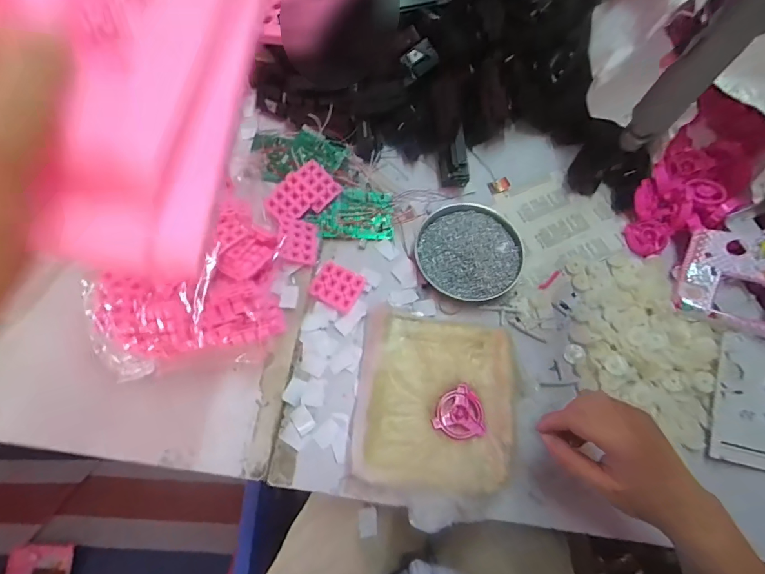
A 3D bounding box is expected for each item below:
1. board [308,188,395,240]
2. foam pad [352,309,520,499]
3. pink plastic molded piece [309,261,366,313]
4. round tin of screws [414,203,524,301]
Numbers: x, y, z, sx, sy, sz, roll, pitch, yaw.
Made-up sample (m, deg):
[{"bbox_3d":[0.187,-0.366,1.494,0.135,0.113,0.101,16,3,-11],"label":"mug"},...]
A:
[{"bbox_3d":[-0.039,-0.100,0.558,0.106,0.019,0.070,0,67,-1],"label":"board"},{"bbox_3d":[0.056,0.127,0.450,0.171,0.037,0.188,6,67,1],"label":"foam pad"},{"bbox_3d":[-0.057,0.000,0.519,0.059,0.012,0.053,26,69,10],"label":"pink plastic molded piece"},{"bbox_3d":[0.112,-0.047,0.535,0.135,0.021,0.127,0,67,-1],"label":"round tin of screws"}]

